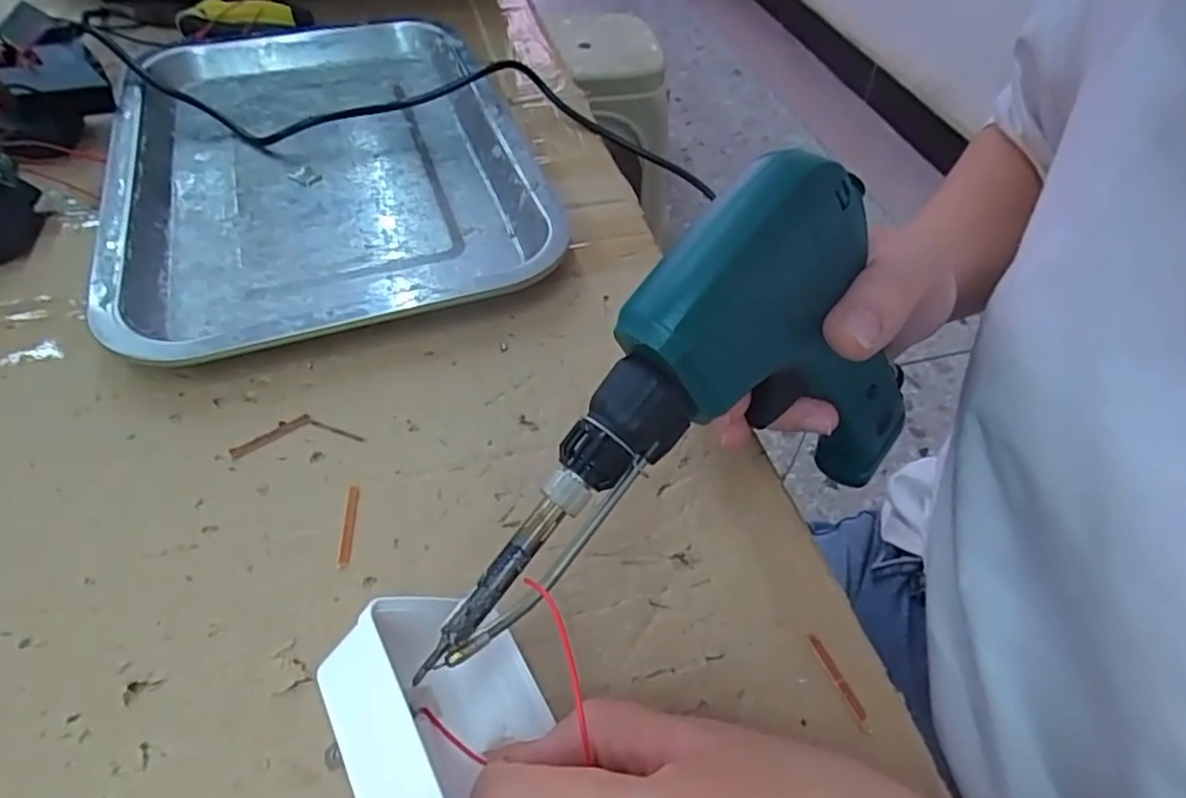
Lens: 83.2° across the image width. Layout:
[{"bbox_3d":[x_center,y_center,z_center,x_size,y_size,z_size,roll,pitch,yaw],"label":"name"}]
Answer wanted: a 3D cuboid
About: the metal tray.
[{"bbox_3d":[-0.151,-0.138,0.374,0.209,0.023,0.301,-16,53,-15],"label":"metal tray"}]

